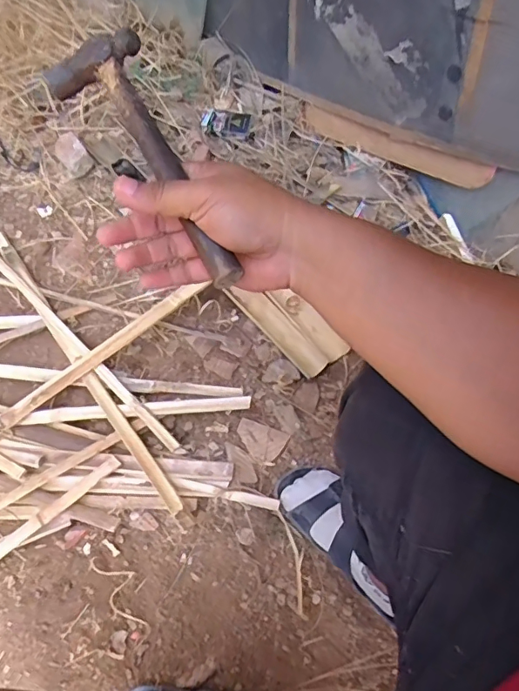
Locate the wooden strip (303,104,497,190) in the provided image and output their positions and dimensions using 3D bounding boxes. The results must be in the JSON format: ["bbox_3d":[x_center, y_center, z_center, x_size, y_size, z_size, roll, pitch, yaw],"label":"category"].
[{"bbox_3d":[0.242,-0.386,0.949,0.019,0.063,0.416,-43,57,-17],"label":"wooden strip"}]

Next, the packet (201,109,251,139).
[{"bbox_3d":[-0.073,-0.484,1.074,0.104,0.030,0.061,10,65,8],"label":"packet"}]

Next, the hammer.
[{"bbox_3d":[-0.079,-0.136,0.356,0.073,0.025,0.230,-28,73,-11],"label":"hammer"}]

